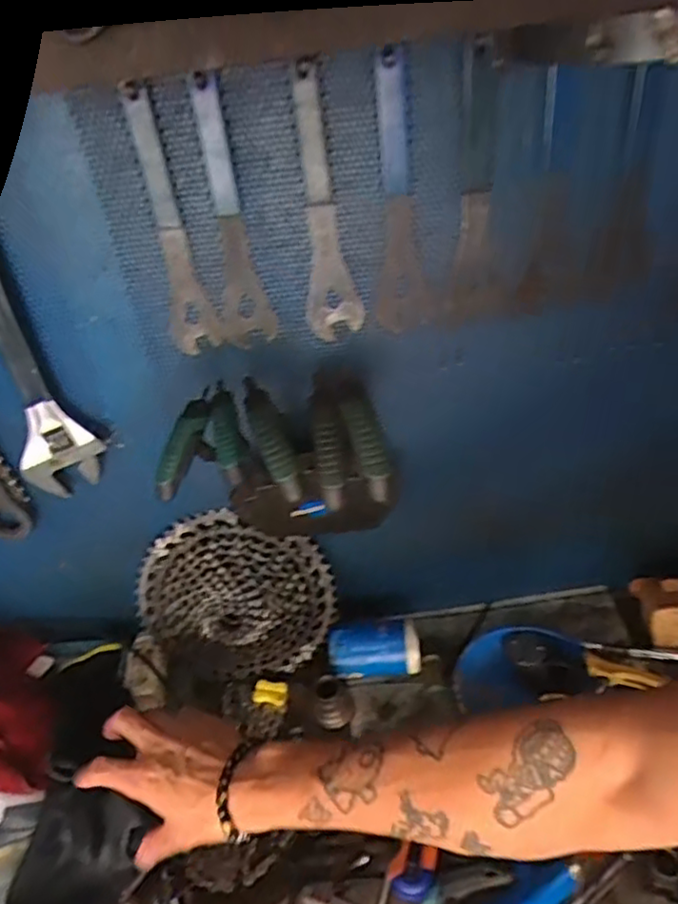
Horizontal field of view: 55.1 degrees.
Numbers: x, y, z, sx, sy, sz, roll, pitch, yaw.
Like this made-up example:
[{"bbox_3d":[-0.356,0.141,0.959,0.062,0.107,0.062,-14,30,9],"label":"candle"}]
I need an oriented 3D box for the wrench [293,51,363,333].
[{"bbox_3d":[-0.007,-0.166,0.453,0.040,0.187,0.006,1,38,5],"label":"wrench"}]

